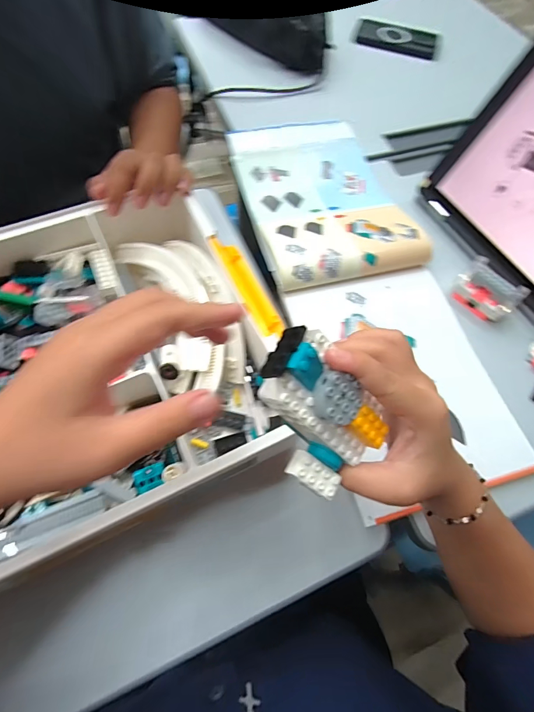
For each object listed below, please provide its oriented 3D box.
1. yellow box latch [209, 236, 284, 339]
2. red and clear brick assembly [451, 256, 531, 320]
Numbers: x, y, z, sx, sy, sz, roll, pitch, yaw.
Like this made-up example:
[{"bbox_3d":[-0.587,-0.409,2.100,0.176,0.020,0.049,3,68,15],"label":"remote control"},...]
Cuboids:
[{"bbox_3d":[-0.021,-0.070,0.353,0.033,0.006,0.120,-11,63,-42],"label":"yellow box latch"},{"bbox_3d":[0.260,-0.076,0.426,0.037,0.041,0.066,-35,72,-18],"label":"red and clear brick assembly"}]

